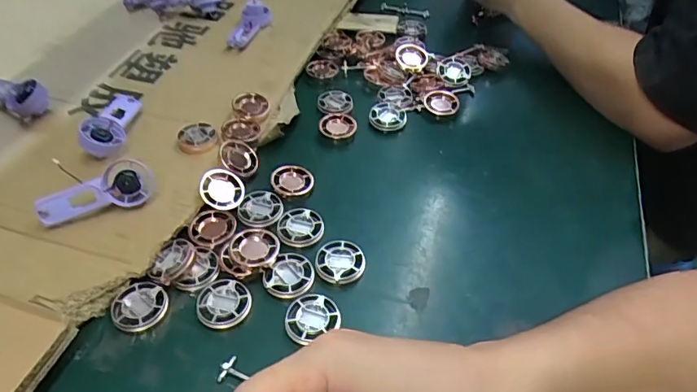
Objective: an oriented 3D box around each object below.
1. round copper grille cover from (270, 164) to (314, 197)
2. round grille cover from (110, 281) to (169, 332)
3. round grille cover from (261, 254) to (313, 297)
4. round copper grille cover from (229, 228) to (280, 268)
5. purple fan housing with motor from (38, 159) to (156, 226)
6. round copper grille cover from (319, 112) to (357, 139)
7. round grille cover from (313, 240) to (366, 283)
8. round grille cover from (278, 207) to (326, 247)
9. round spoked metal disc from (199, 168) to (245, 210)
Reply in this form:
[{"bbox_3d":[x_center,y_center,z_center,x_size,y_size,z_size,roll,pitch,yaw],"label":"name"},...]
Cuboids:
[{"bbox_3d":[-0.052,-0.015,0.453,0.038,0.008,0.033,-8,46,-10],"label":"round copper grille cover"},{"bbox_3d":[-0.155,0.081,0.362,0.039,0.007,0.038,1,46,-1],"label":"round grille cover"},{"bbox_3d":[-0.047,0.061,0.384,0.037,0.004,0.039,1,46,-1],"label":"round grille cover"},{"bbox_3d":[-0.075,0.041,0.390,0.038,0.007,0.033,-5,55,-13],"label":"round copper grille cover"},{"bbox_3d":[-0.215,-0.003,0.416,0.092,0.039,0.018,-22,17,-14],"label":"purple fan housing with motor"},{"bbox_3d":[-0.011,-0.075,0.514,0.038,0.010,0.037,1,46,-1],"label":"round copper grille cover"},{"bbox_3d":[-0.007,0.053,0.395,0.039,0.006,0.036,1,46,-1],"label":"round grille cover"},{"bbox_3d":[-0.041,0.027,0.419,0.038,0.005,0.038,1,46,-1],"label":"round grille cover"},{"bbox_3d":[-0.113,-0.005,0.438,0.038,0.008,0.038,-4,68,-33],"label":"round spoked metal disc"}]

